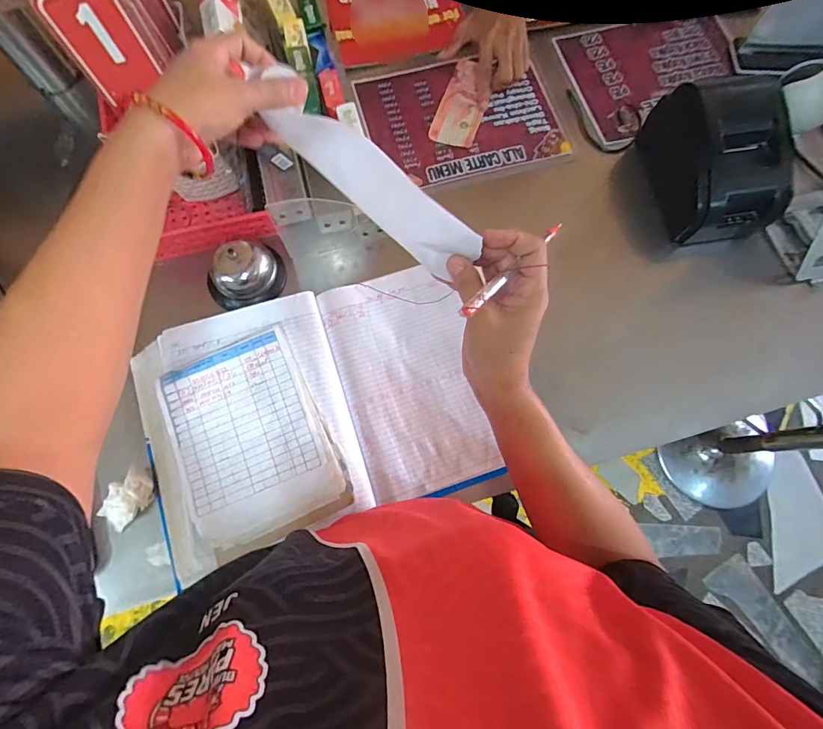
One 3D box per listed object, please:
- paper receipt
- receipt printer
[{"bbox_3d":[-0.034,-0.147,0.343,0.201,0.054,0.015,45,45,8],"label":"paper receipt"},{"bbox_3d":[0.394,-0.259,0.533,0.144,0.105,0.178,-3,75,-2],"label":"receipt printer"}]

